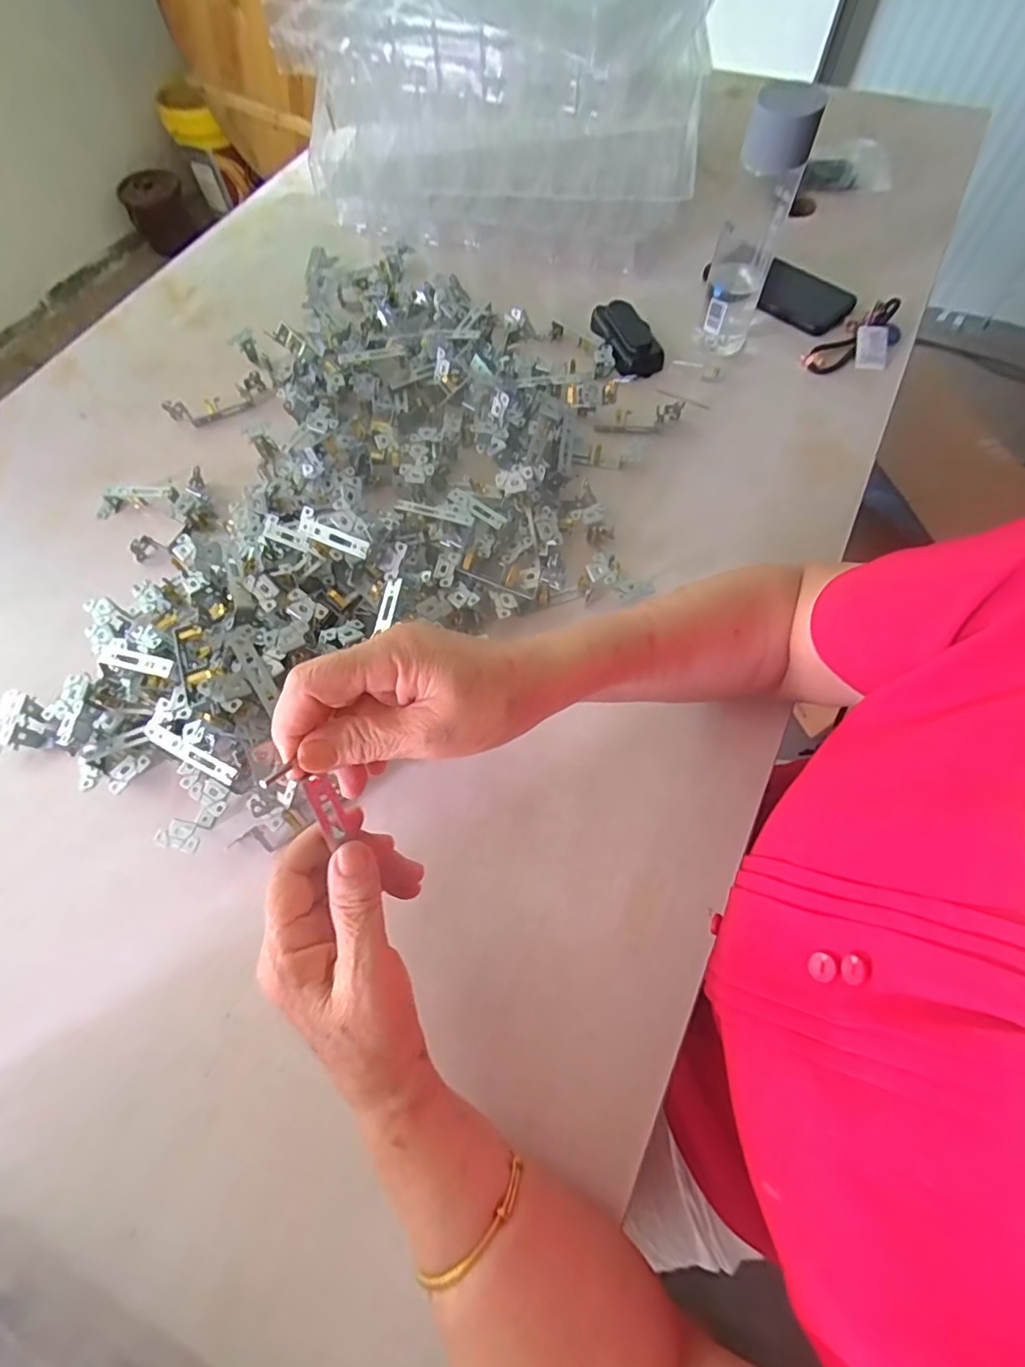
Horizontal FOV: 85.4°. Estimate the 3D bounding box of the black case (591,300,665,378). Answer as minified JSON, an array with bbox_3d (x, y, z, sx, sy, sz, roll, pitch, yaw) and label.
[{"bbox_3d":[0.125,-0.386,0.616,0.055,0.029,0.111,-18,65,-5],"label":"black case"}]

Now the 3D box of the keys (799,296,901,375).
[{"bbox_3d":[0.379,-0.370,0.600,0.132,0.014,0.066,-37,68,-13],"label":"keys"}]

